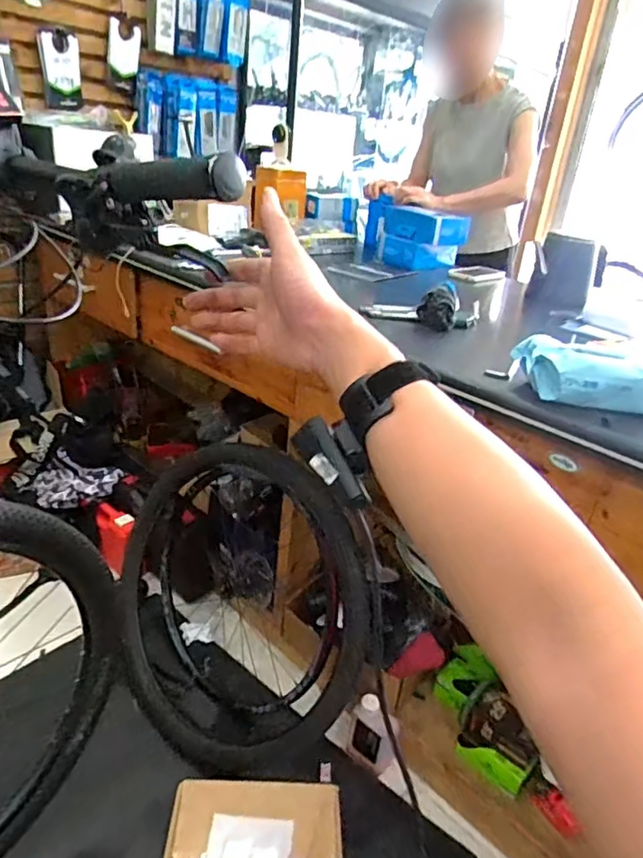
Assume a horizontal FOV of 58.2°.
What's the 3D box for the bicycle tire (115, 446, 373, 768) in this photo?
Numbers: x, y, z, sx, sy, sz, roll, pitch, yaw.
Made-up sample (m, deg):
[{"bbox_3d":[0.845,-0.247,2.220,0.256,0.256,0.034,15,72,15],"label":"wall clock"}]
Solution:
[{"bbox_3d":[-0.197,0.366,1.311,0.581,0.061,0.682,-41,67,-2],"label":"bicycle tire"}]

